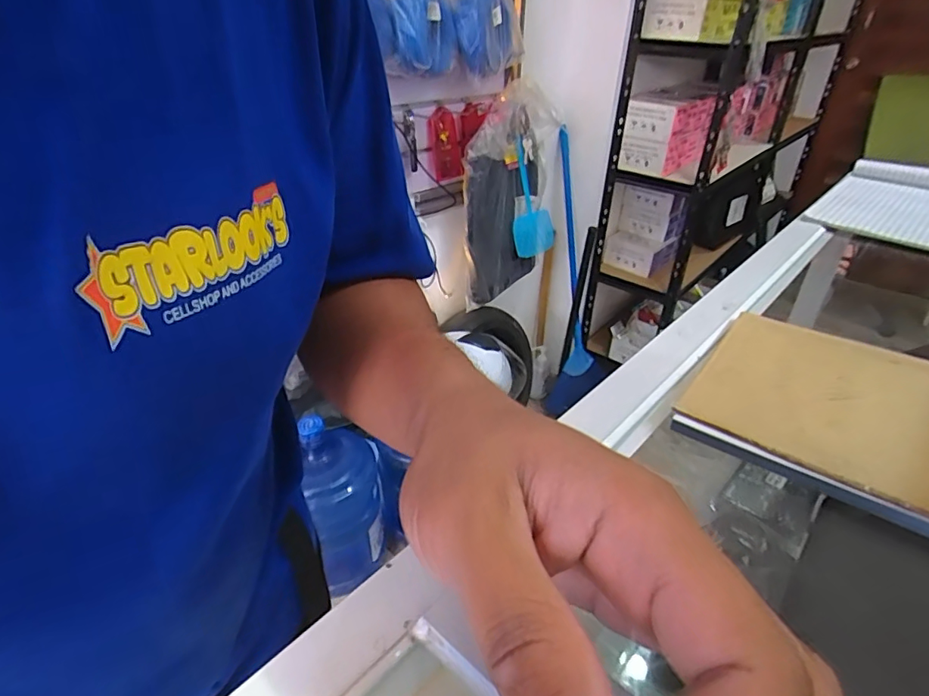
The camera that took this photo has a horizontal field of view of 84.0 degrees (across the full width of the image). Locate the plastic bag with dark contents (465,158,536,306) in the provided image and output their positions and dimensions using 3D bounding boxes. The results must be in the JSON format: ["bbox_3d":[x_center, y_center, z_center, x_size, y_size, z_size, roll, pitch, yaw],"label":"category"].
[{"bbox_3d":[0.104,-0.326,1.412,0.054,0.369,0.271,25,39,32],"label":"plastic bag with dark contents"}]

